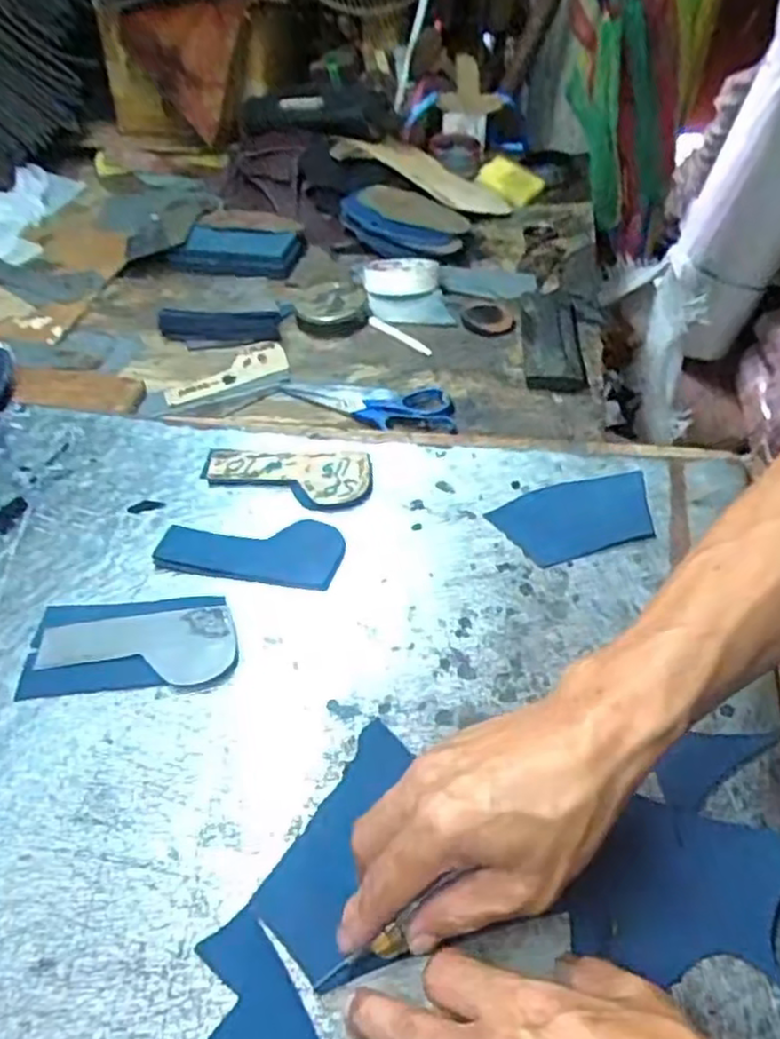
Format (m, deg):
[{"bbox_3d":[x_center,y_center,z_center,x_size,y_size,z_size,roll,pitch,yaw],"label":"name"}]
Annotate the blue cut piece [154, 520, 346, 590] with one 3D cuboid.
[{"bbox_3d":[-0.102,0.024,0.517,0.132,0.009,0.056,5,50,1],"label":"blue cut piece"}]

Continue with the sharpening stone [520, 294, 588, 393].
[{"bbox_3d":[0.159,-0.184,0.713,0.058,0.021,0.174,5,50,1],"label":"sharpening stone"}]

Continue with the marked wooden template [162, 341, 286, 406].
[{"bbox_3d":[-0.162,-0.147,0.704,0.126,0.009,0.049,-20,54,-19],"label":"marked wooden template"}]

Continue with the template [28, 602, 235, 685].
[{"bbox_3d":[-0.165,0.084,0.461,0.128,0.004,0.056,-7,49,1],"label":"template"}]

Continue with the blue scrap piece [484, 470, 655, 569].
[{"bbox_3d":[0.133,-0.001,0.506,0.110,0.004,0.060,-15,54,-3],"label":"blue scrap piece"}]

